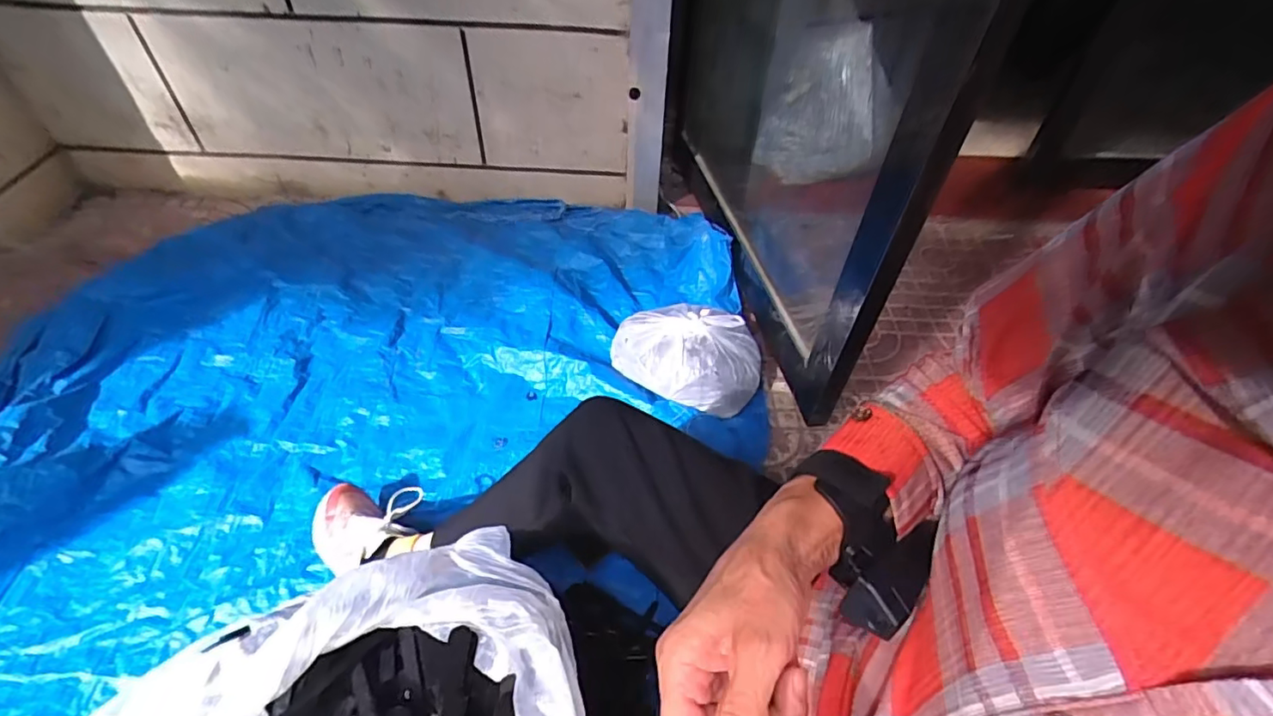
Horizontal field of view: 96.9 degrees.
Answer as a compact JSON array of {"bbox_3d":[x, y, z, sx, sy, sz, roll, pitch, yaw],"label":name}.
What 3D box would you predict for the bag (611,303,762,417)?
[{"bbox_3d":[0.104,-0.025,1.070,0.273,0.082,0.220,23,52,19],"label":"bag"}]

